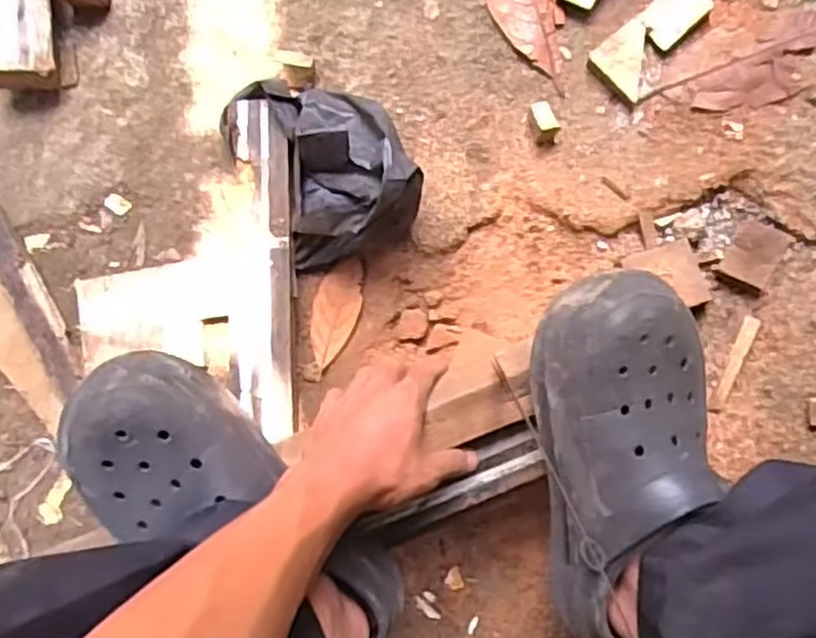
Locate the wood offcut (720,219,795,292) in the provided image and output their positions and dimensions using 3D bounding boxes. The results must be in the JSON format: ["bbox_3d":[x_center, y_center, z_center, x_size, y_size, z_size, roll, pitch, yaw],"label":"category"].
[{"bbox_3d":[0.305,-0.058,0.659,0.042,0.016,0.058,33,87,9],"label":"wood offcut"}]

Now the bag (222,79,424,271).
[{"bbox_3d":[-0.077,-0.143,0.676,0.129,0.091,0.173,-30,81,1],"label":"bag"}]

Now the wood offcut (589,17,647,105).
[{"bbox_3d":[0.191,-0.237,0.694,0.048,0.019,0.072,9,84,7],"label":"wood offcut"}]

